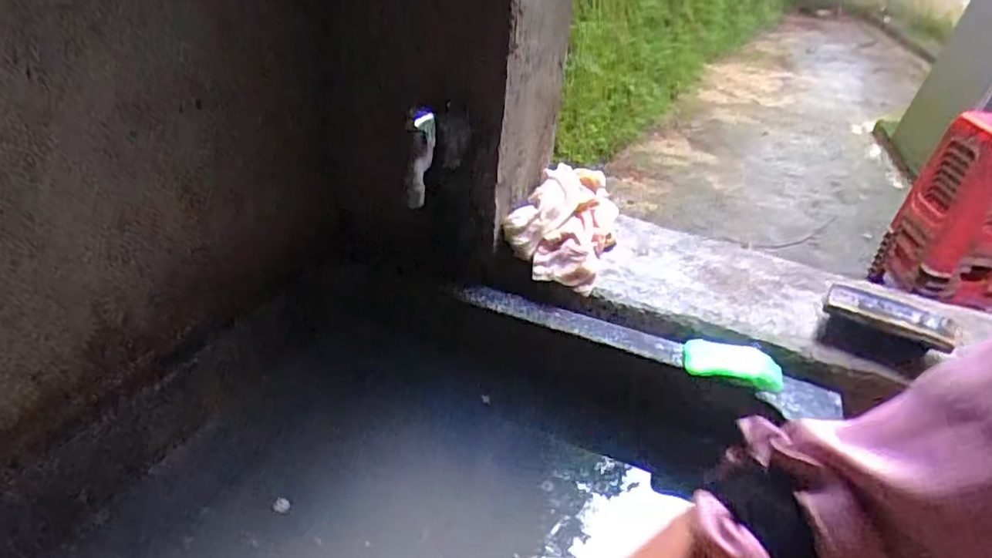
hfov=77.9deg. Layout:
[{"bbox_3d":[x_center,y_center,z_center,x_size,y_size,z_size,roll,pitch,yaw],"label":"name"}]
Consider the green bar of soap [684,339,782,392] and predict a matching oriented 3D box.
[{"bbox_3d":[0.231,0.084,0.603,0.088,0.021,0.049,13,32,13],"label":"green bar of soap"}]

